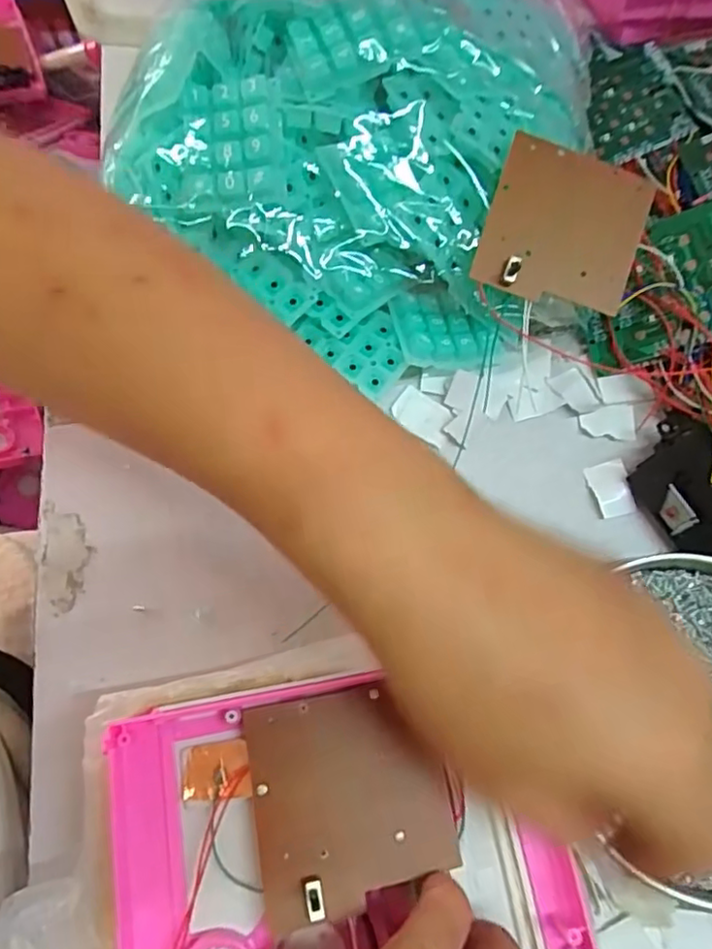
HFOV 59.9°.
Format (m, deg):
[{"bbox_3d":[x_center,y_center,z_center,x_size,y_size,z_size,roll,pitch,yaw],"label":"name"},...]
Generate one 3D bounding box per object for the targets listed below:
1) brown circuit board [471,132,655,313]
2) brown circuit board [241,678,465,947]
[{"bbox_3d":[0.098,-0.116,0.291,0.071,0.006,0.073,18,86,-5],"label":"brown circuit board"},{"bbox_3d":[-0.002,0.120,0.233,0.071,0.006,0.072,-9,70,-12],"label":"brown circuit board"}]

